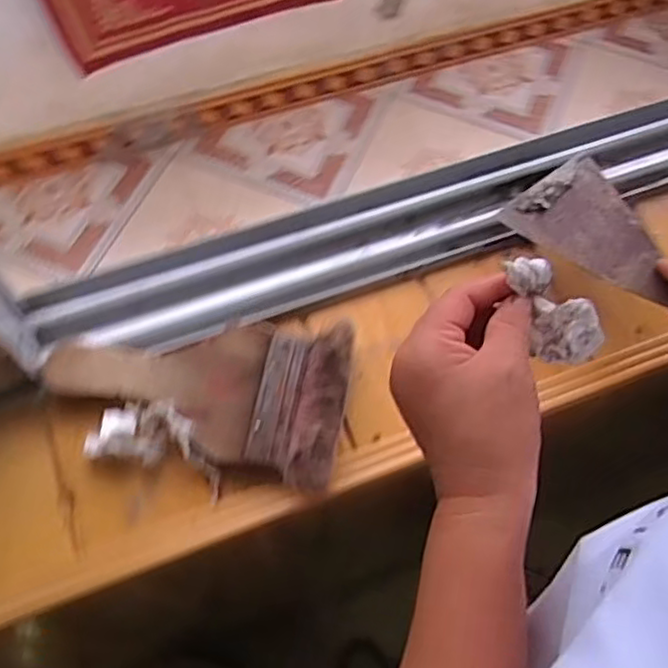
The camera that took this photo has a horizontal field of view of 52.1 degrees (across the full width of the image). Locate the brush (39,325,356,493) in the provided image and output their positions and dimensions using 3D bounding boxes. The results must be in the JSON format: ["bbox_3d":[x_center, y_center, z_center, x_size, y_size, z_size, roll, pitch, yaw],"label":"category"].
[{"bbox_3d":[-0.086,0.026,0.438,0.191,0.028,0.095,14,67,3],"label":"brush"}]

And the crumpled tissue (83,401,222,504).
[{"bbox_3d":[-0.109,0.069,0.431,0.087,0.027,0.043,21,67,6],"label":"crumpled tissue"}]

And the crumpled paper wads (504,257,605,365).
[{"bbox_3d":[0.112,-0.013,0.354,0.025,0.026,0.061,-29,83,-15],"label":"crumpled paper wads"}]

